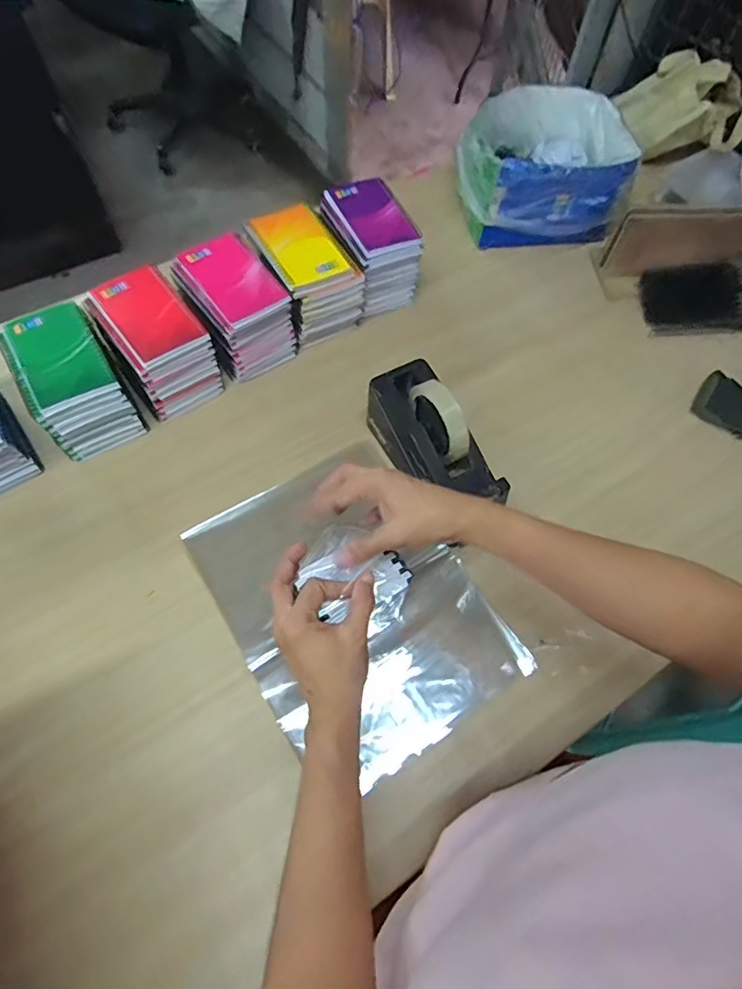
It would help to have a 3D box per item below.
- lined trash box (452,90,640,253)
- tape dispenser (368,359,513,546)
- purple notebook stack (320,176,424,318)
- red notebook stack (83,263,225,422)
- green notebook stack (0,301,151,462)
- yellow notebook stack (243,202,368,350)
[{"bbox_3d":[0.255,-0.505,0.844,0.243,0.144,0.233,4,64,-1],"label":"lined trash box"},{"bbox_3d":[0.072,-0.058,0.620,0.078,0.112,0.195,-25,68,-15],"label":"tape dispenser"},{"bbox_3d":[-0.004,-0.344,0.761,0.102,0.102,0.142,-23,68,-14],"label":"purple notebook stack"},{"bbox_3d":[-0.258,-0.180,0.663,0.093,0.109,0.132,-34,71,-18],"label":"red notebook stack"},{"bbox_3d":[-0.341,-0.129,0.629,0.094,0.107,0.134,-29,69,-16],"label":"green notebook stack"},{"bbox_3d":[-0.085,-0.292,0.728,0.104,0.119,0.127,-28,69,-16],"label":"yellow notebook stack"}]

